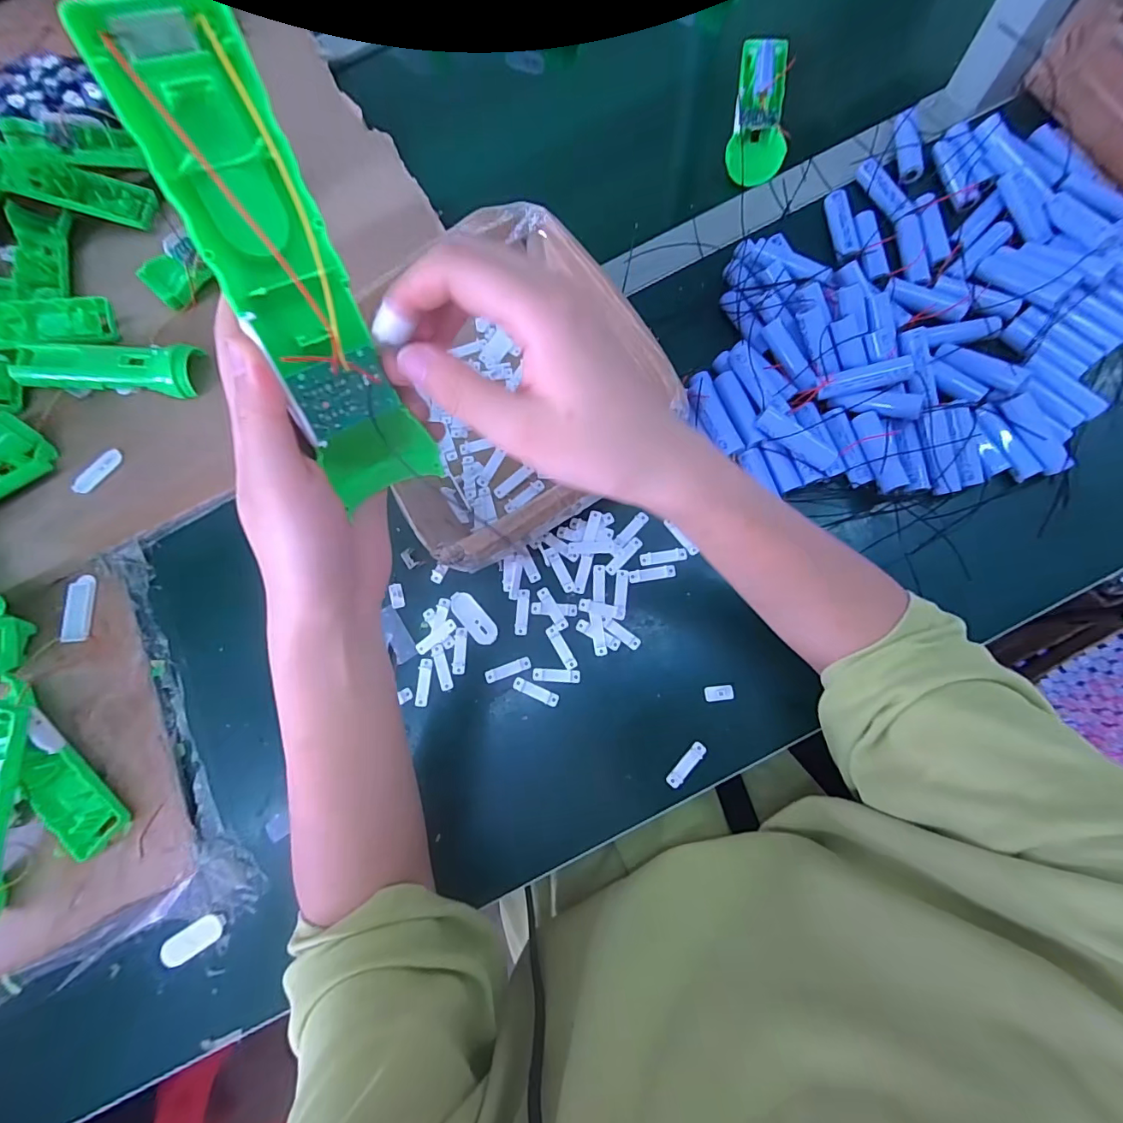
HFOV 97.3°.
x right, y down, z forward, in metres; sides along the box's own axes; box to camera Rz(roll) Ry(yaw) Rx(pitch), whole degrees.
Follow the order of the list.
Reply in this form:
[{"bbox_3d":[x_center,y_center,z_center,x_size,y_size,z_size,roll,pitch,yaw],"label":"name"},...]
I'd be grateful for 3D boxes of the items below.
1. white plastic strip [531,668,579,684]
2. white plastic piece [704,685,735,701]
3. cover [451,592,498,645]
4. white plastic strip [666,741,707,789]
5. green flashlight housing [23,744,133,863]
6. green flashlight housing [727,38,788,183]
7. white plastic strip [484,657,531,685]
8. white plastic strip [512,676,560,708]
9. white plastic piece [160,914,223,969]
[{"bbox_3d":[-0.004,0.090,0.388,0.037,0.004,0.010,2,78,6],"label":"white plastic strip"},{"bbox_3d":[0.120,0.100,0.372,0.021,0.004,0.010,-8,77,4],"label":"white plastic piece"},{"bbox_3d":[-0.072,0.046,0.404,0.020,0.005,0.050,-42,77,-4],"label":"cover"},{"bbox_3d":[0.093,0.151,0.366,0.010,0.004,0.038,40,84,12],"label":"white plastic strip"},{"bbox_3d":[-0.378,0.186,0.381,0.086,0.018,0.041,43,85,13],"label":"green flashlight housing"},{"bbox_3d":[0.192,-0.440,0.477,0.048,0.029,0.152,9,84,3],"label":"green flashlight housing"},{"bbox_3d":[-0.043,0.086,0.393,0.038,0.004,0.009,-22,76,1],"label":"white plastic strip"},{"bbox_3d":[-0.020,0.102,0.386,0.038,0.004,0.010,23,81,10],"label":"white plastic strip"},{"bbox_3d":[-0.275,0.283,0.368,0.044,0.008,0.021,-32,76,-2],"label":"white plastic piece"}]

